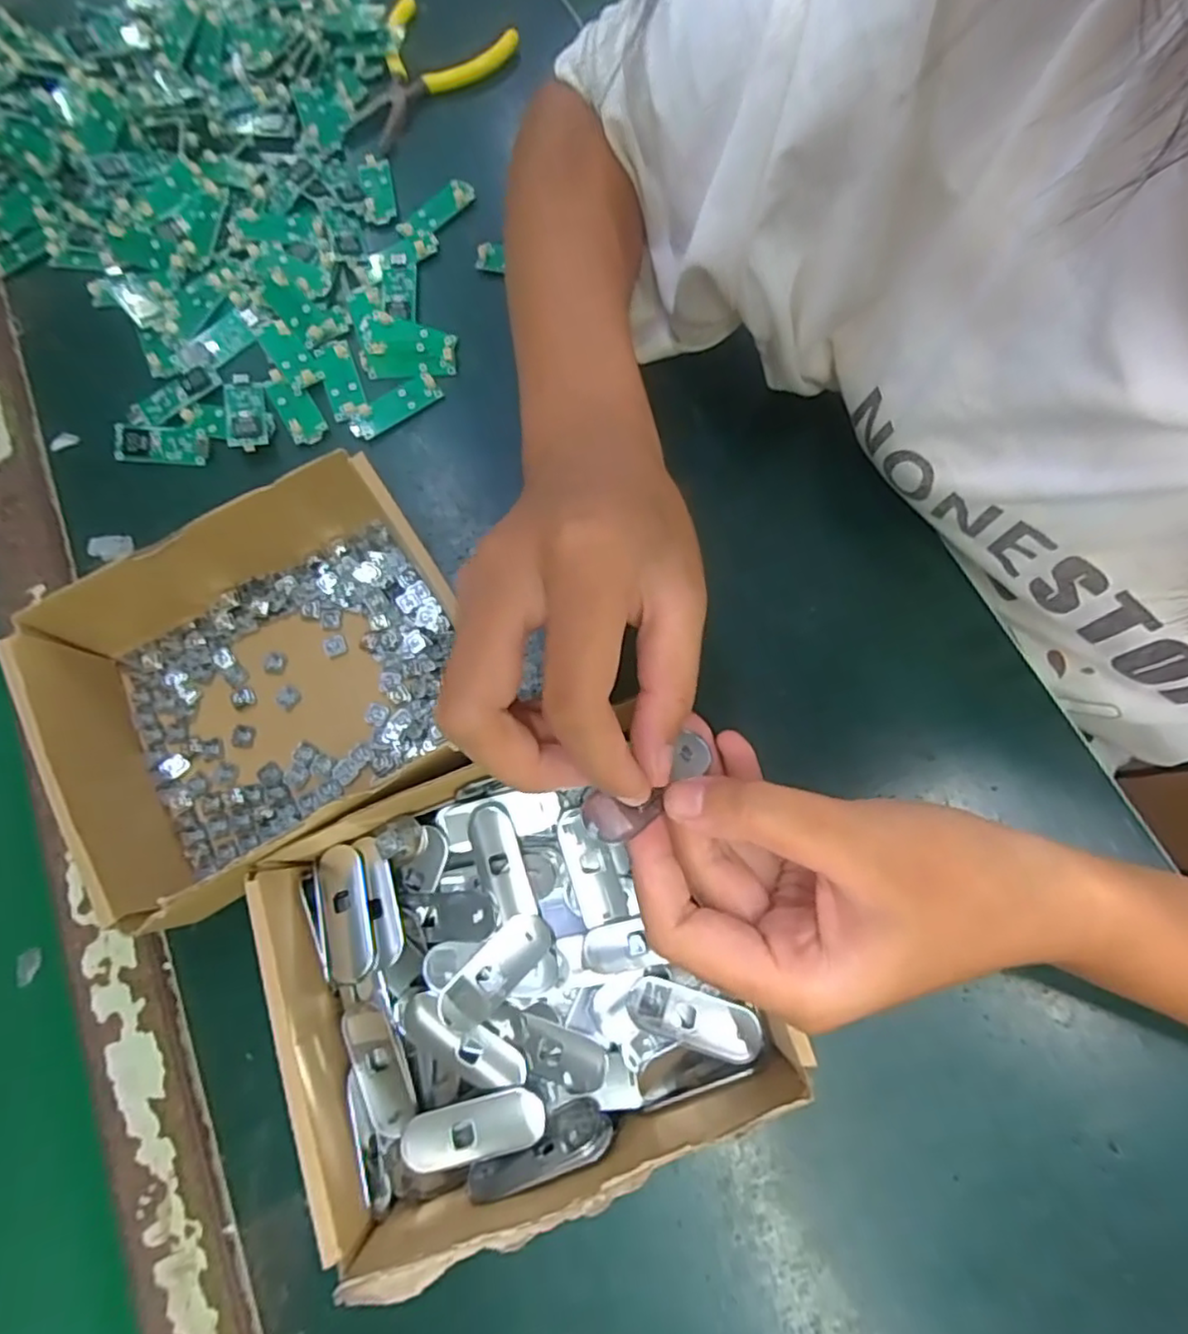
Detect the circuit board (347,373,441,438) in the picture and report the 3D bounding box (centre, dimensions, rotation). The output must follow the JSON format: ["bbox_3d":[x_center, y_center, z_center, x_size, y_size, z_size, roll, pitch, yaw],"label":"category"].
[{"bbox_3d":[-0.107,-0.140,0.352,0.052,0.004,0.019,-34,76,-7],"label":"circuit board"}]

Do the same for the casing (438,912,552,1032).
[{"bbox_3d":[-0.038,0.115,0.247,0.018,0.005,0.049,43,80,12],"label":"casing"}]

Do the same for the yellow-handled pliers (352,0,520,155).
[{"bbox_3d":[-0.111,-0.381,0.421,0.082,0.012,0.115,24,76,8],"label":"yellow-handled pliers"}]

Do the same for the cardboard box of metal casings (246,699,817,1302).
[{"bbox_3d":[-0.031,0.112,0.247,0.162,0.052,0.143,-22,74,-4],"label":"cardboard box of metal casings"}]

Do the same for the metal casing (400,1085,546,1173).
[{"bbox_3d":[-0.043,0.166,0.232,0.050,0.007,0.022,-12,74,-2],"label":"metal casing"}]

